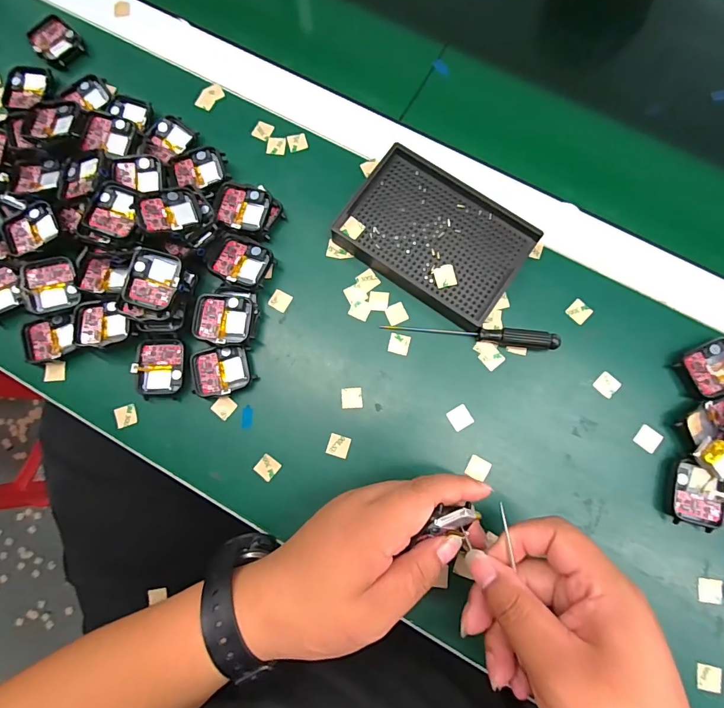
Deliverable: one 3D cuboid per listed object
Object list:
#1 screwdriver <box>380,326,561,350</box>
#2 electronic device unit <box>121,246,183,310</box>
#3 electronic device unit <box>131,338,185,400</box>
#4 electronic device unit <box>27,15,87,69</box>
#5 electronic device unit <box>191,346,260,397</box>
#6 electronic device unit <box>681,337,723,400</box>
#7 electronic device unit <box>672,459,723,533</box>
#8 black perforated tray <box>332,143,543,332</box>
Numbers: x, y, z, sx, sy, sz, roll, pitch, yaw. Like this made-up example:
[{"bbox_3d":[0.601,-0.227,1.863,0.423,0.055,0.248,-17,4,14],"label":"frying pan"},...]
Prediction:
[{"bbox_3d":[0.082,-0.015,0.309,0.129,0.015,0.013,6,80,2],"label":"screwdriver"},{"bbox_3d":[-0.153,-0.055,0.297,0.039,0.007,0.043,12,80,3],"label":"electronic device unit"},{"bbox_3d":[-0.154,0.011,0.313,0.036,0.013,0.045,0,80,0],"label":"electronic device unit"},{"bbox_3d":[-0.276,-0.281,0.367,0.045,0.010,0.037,41,83,7],"label":"electronic device unit"},{"bbox_3d":[-0.107,0.014,0.312,0.044,0.012,0.036,-12,80,-2],"label":"electronic device unit"},{"bbox_3d":[0.259,0.011,0.301,0.040,0.014,0.039,-19,80,-3],"label":"electronic device unit"},{"bbox_3d":[0.236,0.099,0.286,0.037,0.014,0.044,12,80,3],"label":"electronic device unit"},{"bbox_3d":[0.058,-0.092,0.322,0.136,0.020,0.094,35,82,6],"label":"black perforated tray"}]

